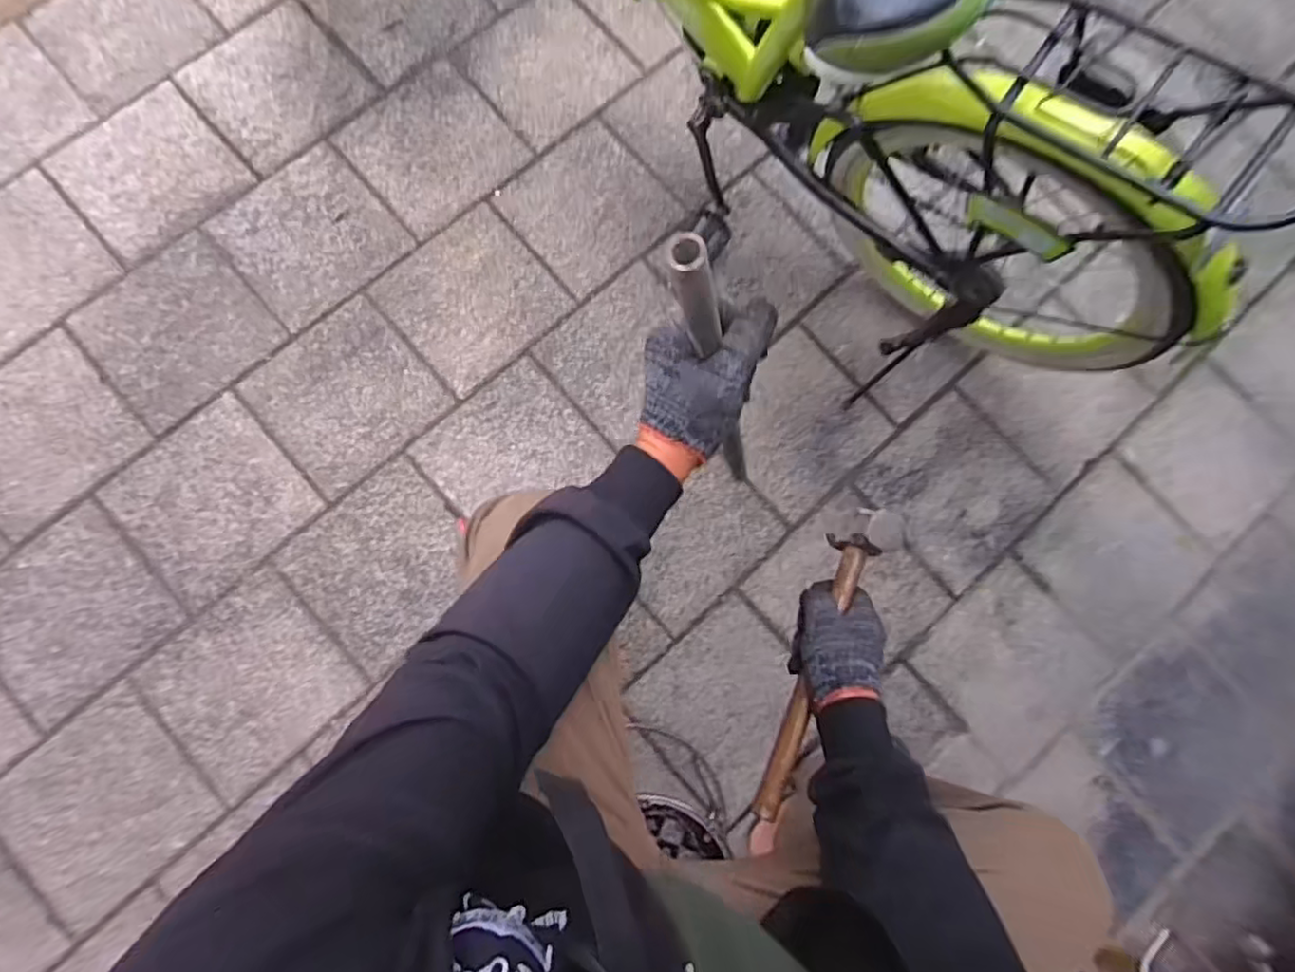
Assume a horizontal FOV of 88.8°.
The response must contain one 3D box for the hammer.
[{"bbox_3d":[0.163,0.186,0.656,0.031,0.065,0.281,21,83,3],"label":"hammer"}]

